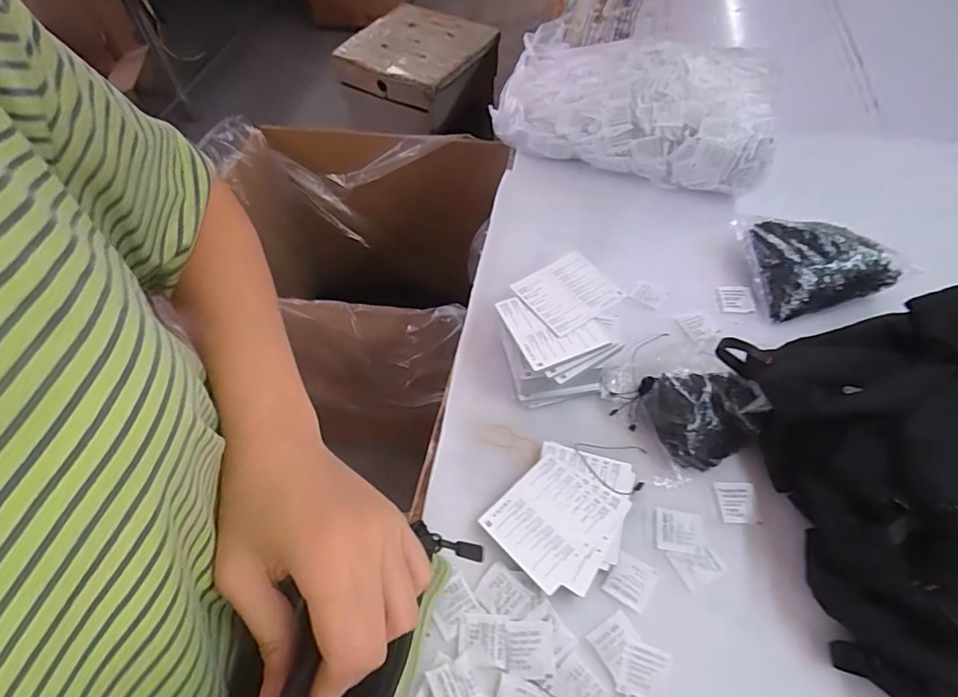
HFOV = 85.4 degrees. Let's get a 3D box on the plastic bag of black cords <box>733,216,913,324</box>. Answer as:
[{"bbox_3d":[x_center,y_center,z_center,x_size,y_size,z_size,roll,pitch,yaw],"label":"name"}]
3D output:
[{"bbox_3d":[0.423,-0.117,0.656,0.174,0.054,0.136,-13,55,-8],"label":"plastic bag of black cords"}]

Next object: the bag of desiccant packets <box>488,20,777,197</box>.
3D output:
[{"bbox_3d":[0.238,-0.391,0.828,0.414,0.120,0.262,16,57,12],"label":"bag of desiccant packets"}]

